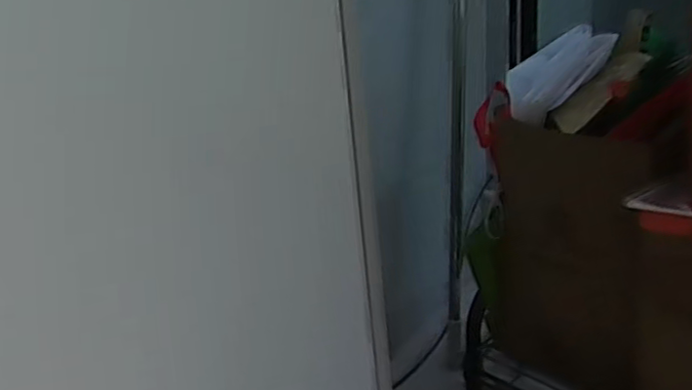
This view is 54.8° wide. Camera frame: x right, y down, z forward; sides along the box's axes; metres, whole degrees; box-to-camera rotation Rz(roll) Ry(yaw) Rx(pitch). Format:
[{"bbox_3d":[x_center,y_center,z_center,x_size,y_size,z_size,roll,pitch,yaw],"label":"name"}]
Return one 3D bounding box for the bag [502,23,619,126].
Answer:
[{"bbox_3d":[0.307,-0.181,0.975,0.218,0.052,0.097,-39,35,-18],"label":"bag"}]

